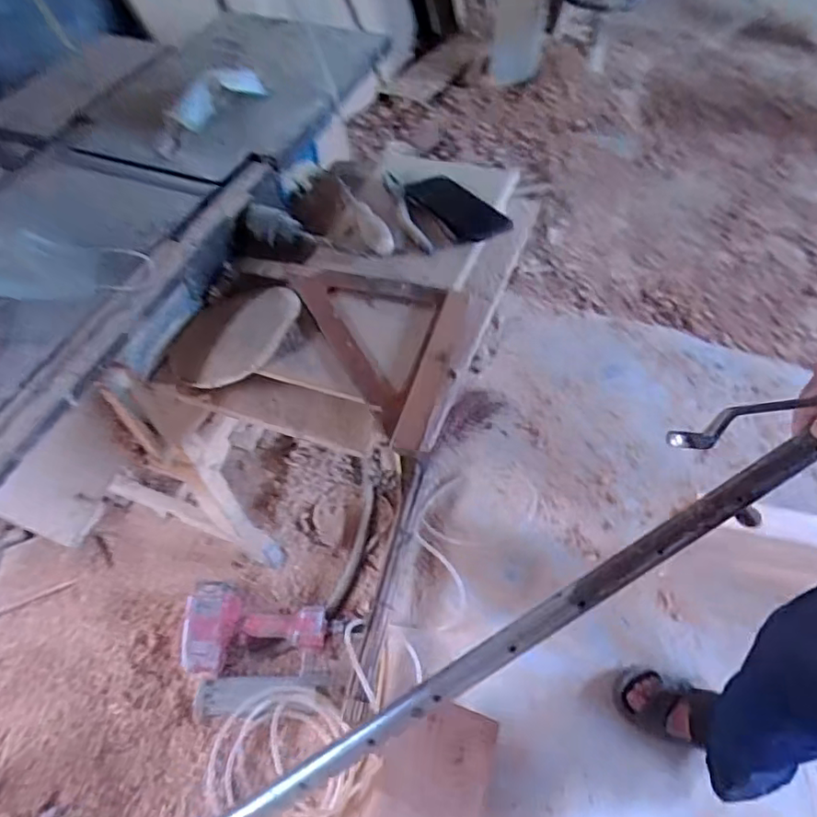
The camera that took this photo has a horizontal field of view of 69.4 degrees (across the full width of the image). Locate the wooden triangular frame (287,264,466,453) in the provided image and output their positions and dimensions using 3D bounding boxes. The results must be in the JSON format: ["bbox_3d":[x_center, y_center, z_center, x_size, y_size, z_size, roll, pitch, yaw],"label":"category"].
[{"bbox_3d":[-0.014,-0.102,0.673,0.164,0.024,0.302,-26,61,-18],"label":"wooden triangular frame"}]

